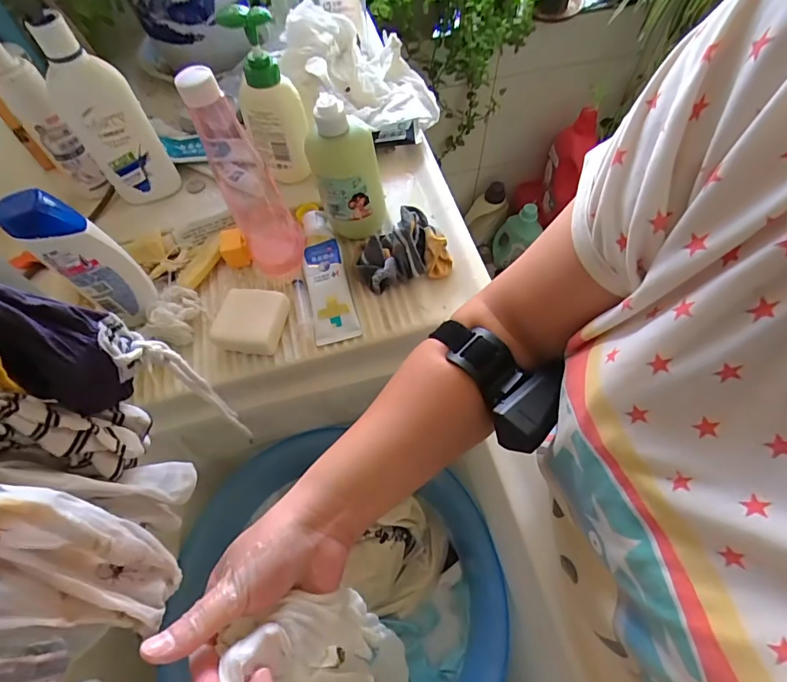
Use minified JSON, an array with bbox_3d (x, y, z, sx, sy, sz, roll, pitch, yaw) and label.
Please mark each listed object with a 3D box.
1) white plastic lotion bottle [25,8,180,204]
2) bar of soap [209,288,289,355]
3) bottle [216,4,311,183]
[{"bbox_3d":[-0.304,-0.233,0.469,0.072,0.199,0.034,-34,65,-16],"label":"white plastic lotion bottle"},{"bbox_3d":[-0.150,-0.022,0.455,0.064,0.026,0.063,11,62,7],"label":"bar of soap"},{"bbox_3d":[-0.130,-0.260,0.477,0.071,0.176,0.047,-20,62,-9],"label":"bottle"}]

